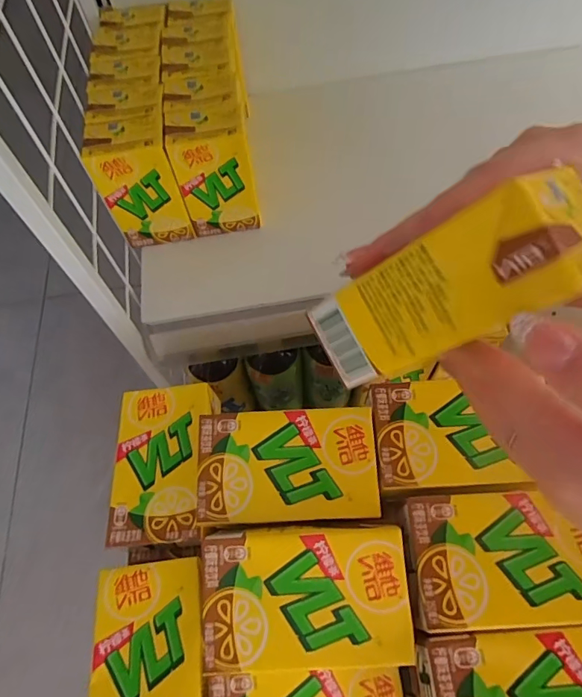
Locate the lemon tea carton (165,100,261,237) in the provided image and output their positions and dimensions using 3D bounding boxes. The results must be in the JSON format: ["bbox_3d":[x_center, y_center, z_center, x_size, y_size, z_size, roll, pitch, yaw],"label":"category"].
[{"bbox_3d":[-0.067,-0.158,0.407,0.064,0.100,0.048,-8,64,-1],"label":"lemon tea carton"}]

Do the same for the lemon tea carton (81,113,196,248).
[{"bbox_3d":[-0.130,-0.146,0.405,0.063,0.102,0.044,-8,64,-1],"label":"lemon tea carton"}]

